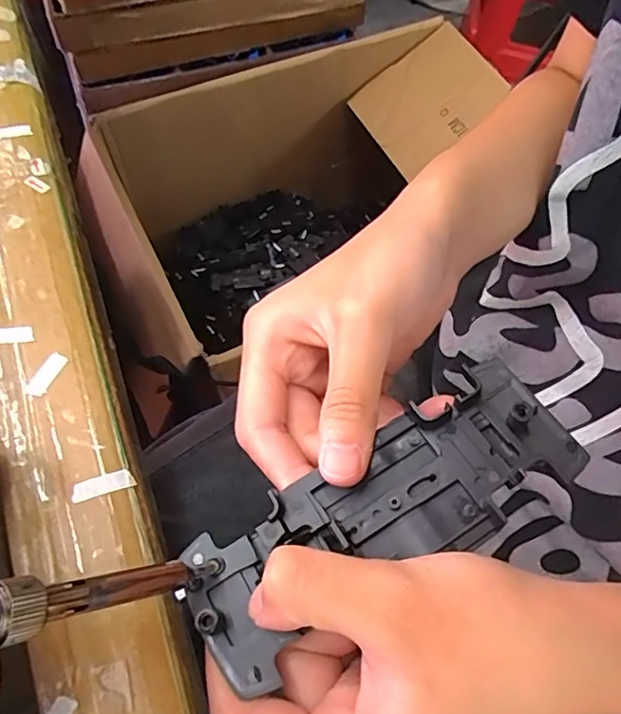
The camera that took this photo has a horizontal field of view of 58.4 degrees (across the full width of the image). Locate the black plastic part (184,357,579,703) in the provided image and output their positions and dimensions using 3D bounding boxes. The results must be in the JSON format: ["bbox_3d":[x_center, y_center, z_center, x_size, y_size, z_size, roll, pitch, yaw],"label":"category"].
[{"bbox_3d":[0.022,0.047,0.174,0.124,0.010,0.045,-28,68,-10],"label":"black plastic part"}]

